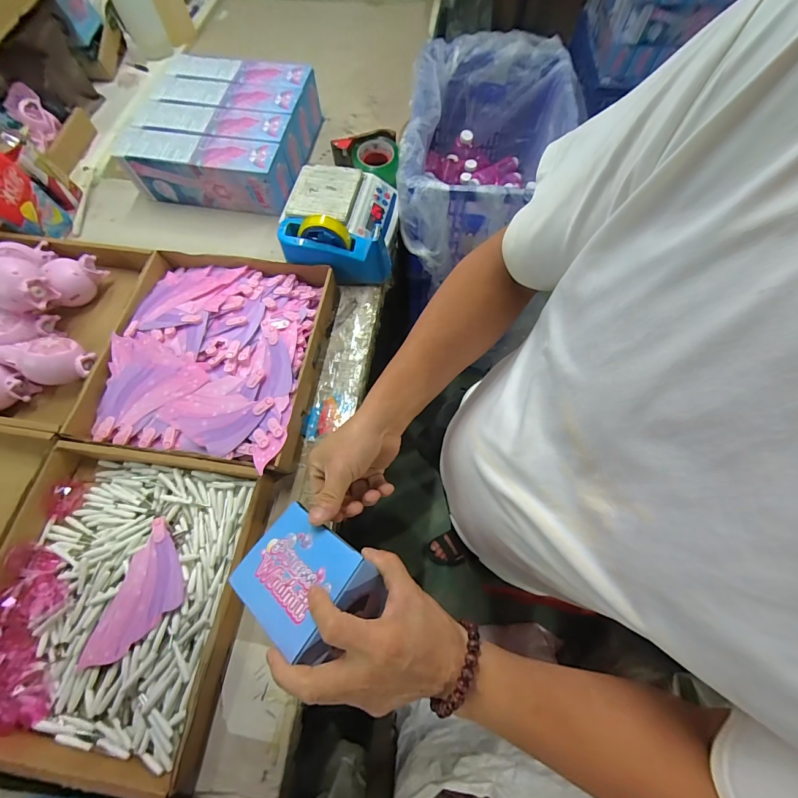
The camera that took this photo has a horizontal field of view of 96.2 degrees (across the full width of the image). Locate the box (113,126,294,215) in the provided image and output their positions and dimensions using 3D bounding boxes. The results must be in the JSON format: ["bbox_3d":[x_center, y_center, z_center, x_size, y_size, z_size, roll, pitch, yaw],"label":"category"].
[{"bbox_3d":[-0.408,-0.488,0.780,0.332,0.118,0.091,8,68,3],"label":"box"}]

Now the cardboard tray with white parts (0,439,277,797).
[{"bbox_3d":[-0.406,0.266,0.508,0.361,0.056,0.381,8,68,3],"label":"cardboard tray with white parts"}]

